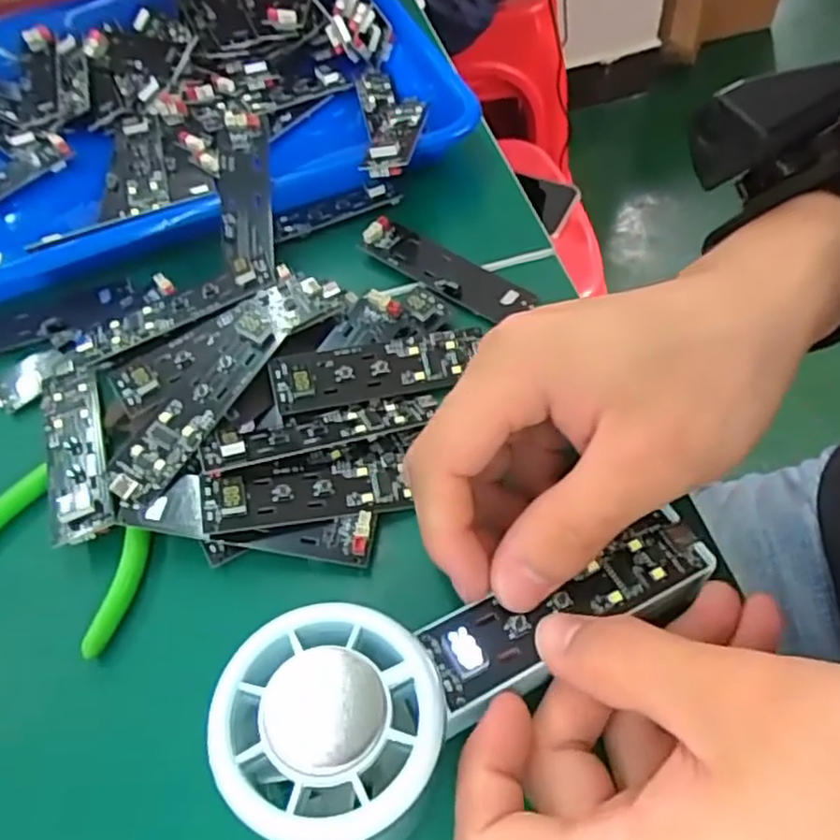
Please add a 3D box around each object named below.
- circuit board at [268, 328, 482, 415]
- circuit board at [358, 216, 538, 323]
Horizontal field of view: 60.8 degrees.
[{"bbox_3d":[-0.016,-0.021,0.293,0.085,0.008,0.024,-11,78,-12],"label":"circuit board"},{"bbox_3d":[0.010,-0.070,0.334,0.087,0.008,0.023,31,64,23],"label":"circuit board"}]

